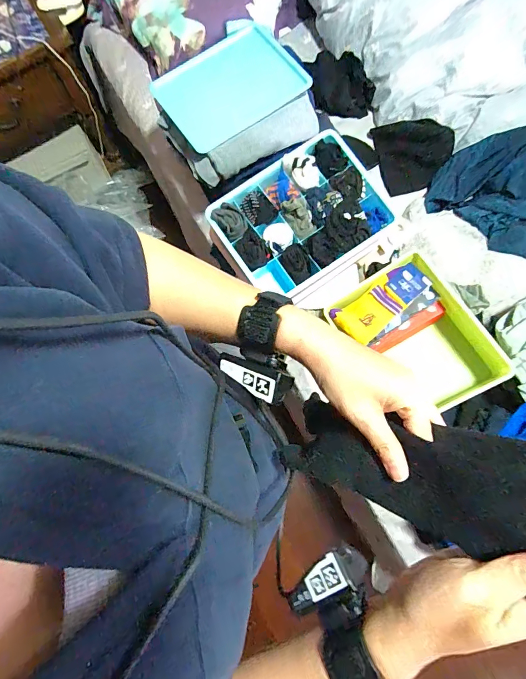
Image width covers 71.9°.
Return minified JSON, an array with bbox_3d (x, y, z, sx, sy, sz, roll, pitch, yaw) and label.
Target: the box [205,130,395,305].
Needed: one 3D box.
[{"bbox_3d":[0.075,-0.241,0.714,0.300,0.082,0.242,-36,81,-6],"label":"box"}]

